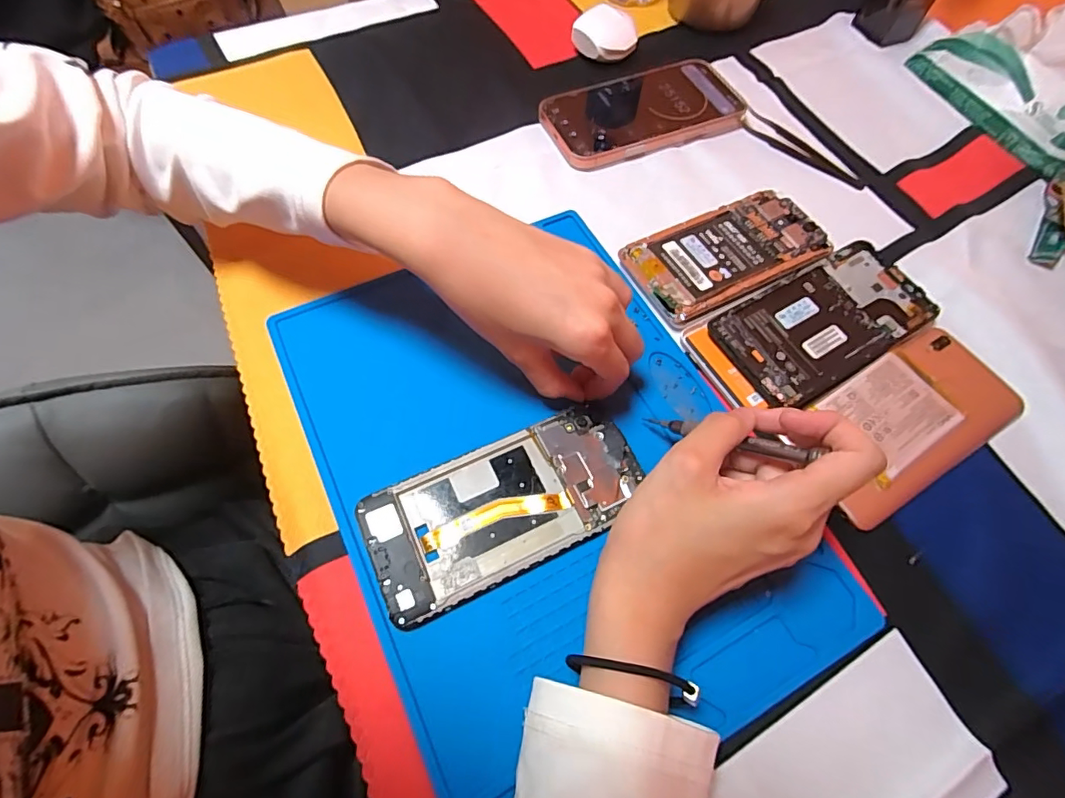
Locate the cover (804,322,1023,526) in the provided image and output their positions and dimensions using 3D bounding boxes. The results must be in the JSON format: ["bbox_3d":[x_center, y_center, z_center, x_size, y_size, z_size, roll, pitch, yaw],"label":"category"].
[{"bbox_3d":[0.228,0.011,0.310,0.149,0.012,0.073,-28,67,-15],"label":"cover"}]

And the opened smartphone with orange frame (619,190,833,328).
[{"bbox_3d":[0.137,-0.103,0.356,0.139,0.005,0.073,-25,66,-13],"label":"opened smartphone with orange frame"}]

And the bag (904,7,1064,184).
[{"bbox_3d":[0.403,-0.263,0.417,0.062,0.077,0.171,-32,68,-16],"label":"bag"}]

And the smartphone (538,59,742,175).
[{"bbox_3d":[0.092,-0.240,0.431,0.161,0.017,0.086,-21,65,-11],"label":"smartphone"}]

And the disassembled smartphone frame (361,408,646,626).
[{"bbox_3d":[-0.014,0.058,0.276,0.147,0.010,0.070,-23,66,-13],"label":"disassembled smartphone frame"}]

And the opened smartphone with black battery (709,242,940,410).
[{"bbox_3d":[0.192,-0.050,0.336,0.145,0.014,0.074,-27,67,-14],"label":"opened smartphone with black battery"}]

